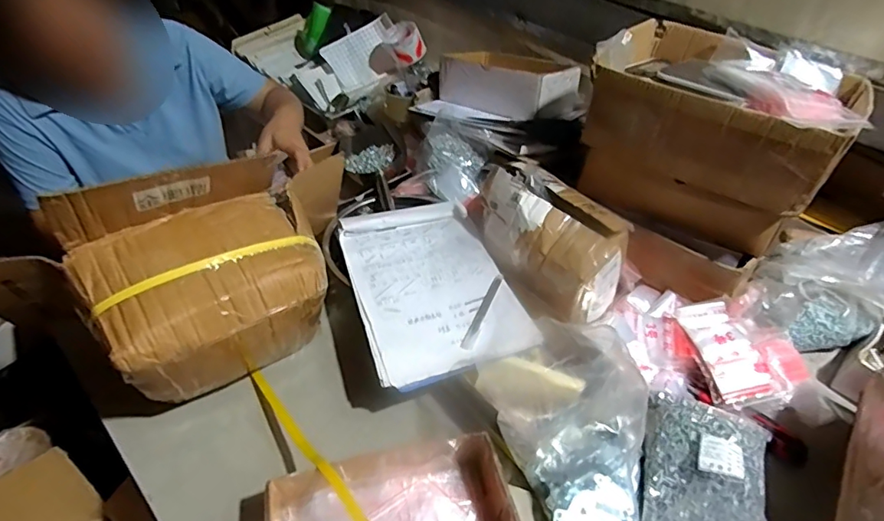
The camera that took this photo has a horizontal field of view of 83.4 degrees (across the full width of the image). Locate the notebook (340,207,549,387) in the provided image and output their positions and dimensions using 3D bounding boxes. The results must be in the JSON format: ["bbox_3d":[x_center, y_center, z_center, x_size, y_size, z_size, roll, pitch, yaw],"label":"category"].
[{"bbox_3d":[-0.021,0.027,0.726,0.217,0.020,0.307,-13,47,-17],"label":"notebook"}]

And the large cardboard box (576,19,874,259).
[{"bbox_3d":[0.399,-0.196,0.764,0.312,0.222,0.265,27,49,22],"label":"large cardboard box"}]

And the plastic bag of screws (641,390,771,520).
[{"bbox_3d":[0.305,0.267,0.578,0.134,0.089,0.218,20,46,16],"label":"plastic bag of screws"}]

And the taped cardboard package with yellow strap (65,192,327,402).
[{"bbox_3d":[-0.274,0.054,0.623,0.247,0.186,0.149,-28,52,-28],"label":"taped cardboard package with yellow strap"}]

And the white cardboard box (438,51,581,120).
[{"bbox_3d":[0.137,-0.371,1.019,0.267,0.096,0.160,34,52,27],"label":"white cardboard box"}]

